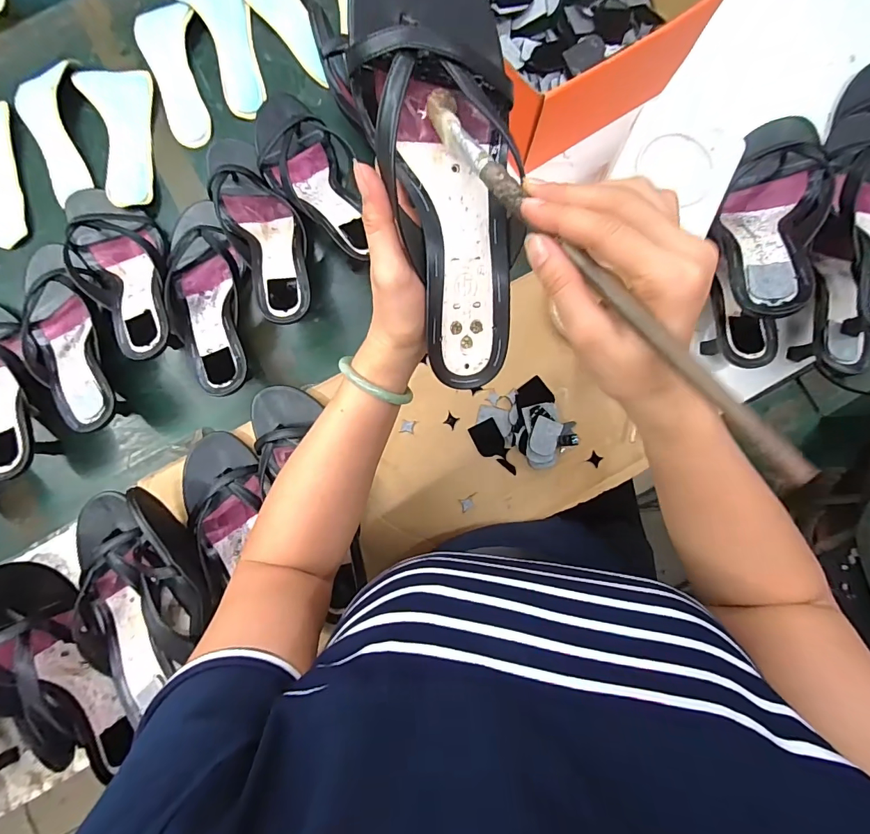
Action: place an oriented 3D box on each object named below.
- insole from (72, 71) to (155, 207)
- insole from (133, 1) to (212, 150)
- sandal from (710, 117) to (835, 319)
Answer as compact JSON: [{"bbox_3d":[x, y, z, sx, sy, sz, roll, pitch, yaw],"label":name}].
[{"bbox_3d":[-0.371,-0.332,0.506,0.076,0.012,0.170,-11,86,0],"label":"insole"},{"bbox_3d":[-0.312,-0.420,0.517,0.068,0.010,0.181,-20,86,-1],"label":"insole"},{"bbox_3d":[0.306,-0.185,0.392,0.080,0.063,0.237,22,68,2],"label":"sandal"}]

